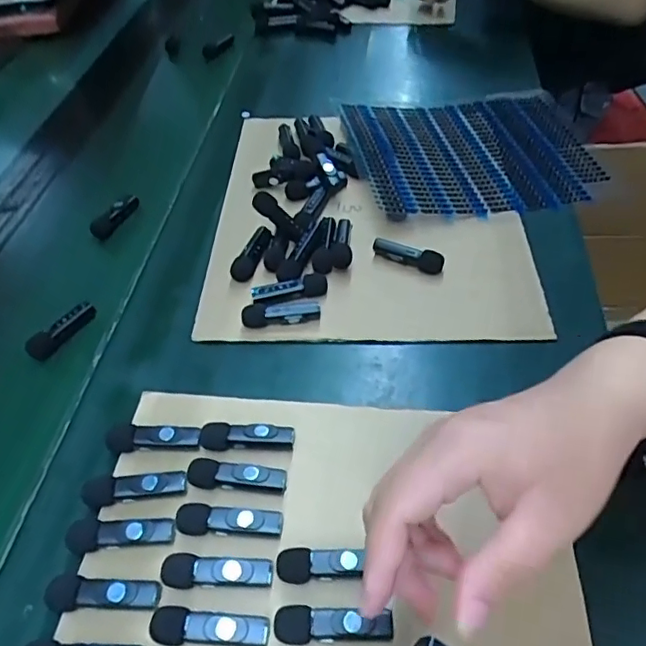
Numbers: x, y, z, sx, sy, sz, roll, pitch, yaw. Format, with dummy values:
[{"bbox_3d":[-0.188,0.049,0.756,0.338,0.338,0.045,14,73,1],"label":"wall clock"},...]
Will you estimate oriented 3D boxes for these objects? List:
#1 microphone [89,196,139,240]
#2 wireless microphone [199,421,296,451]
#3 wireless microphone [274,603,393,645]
[{"bbox_3d":[-0.218,-0.111,0.591,0.013,0.020,0.063,21,55,24],"label":"microphone"},{"bbox_3d":[-0.053,0.080,0.391,0.065,0.016,0.017,-1,49,7],"label":"wireless microphone"},{"bbox_3d":[0.005,0.164,0.305,0.063,0.011,0.018,0,49,8],"label":"wireless microphone"}]

